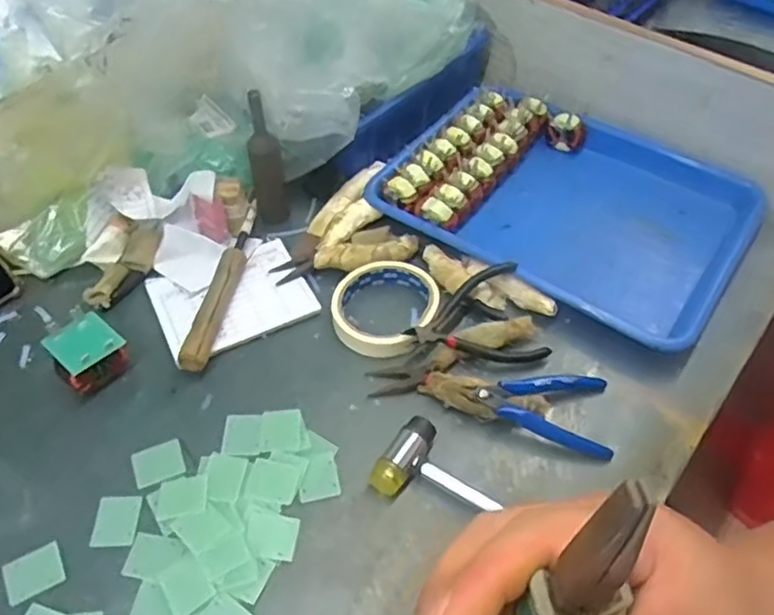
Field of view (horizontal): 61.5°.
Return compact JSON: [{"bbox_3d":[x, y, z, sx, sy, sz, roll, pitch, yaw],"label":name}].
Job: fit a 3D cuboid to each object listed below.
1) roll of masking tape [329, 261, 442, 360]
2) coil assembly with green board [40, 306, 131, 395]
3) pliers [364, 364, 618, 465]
[{"bbox_3d":[-0.002,-0.003,0.567,0.088,0.025,0.094,0,52,0],"label":"roll of masking tape"},{"bbox_3d":[-0.239,0.038,0.523,0.053,0.051,0.049,31,58,22],"label":"coil assembly with green board"},{"bbox_3d":[0.082,0.065,0.514,0.184,0.028,0.064,11,52,8],"label":"pliers"}]

